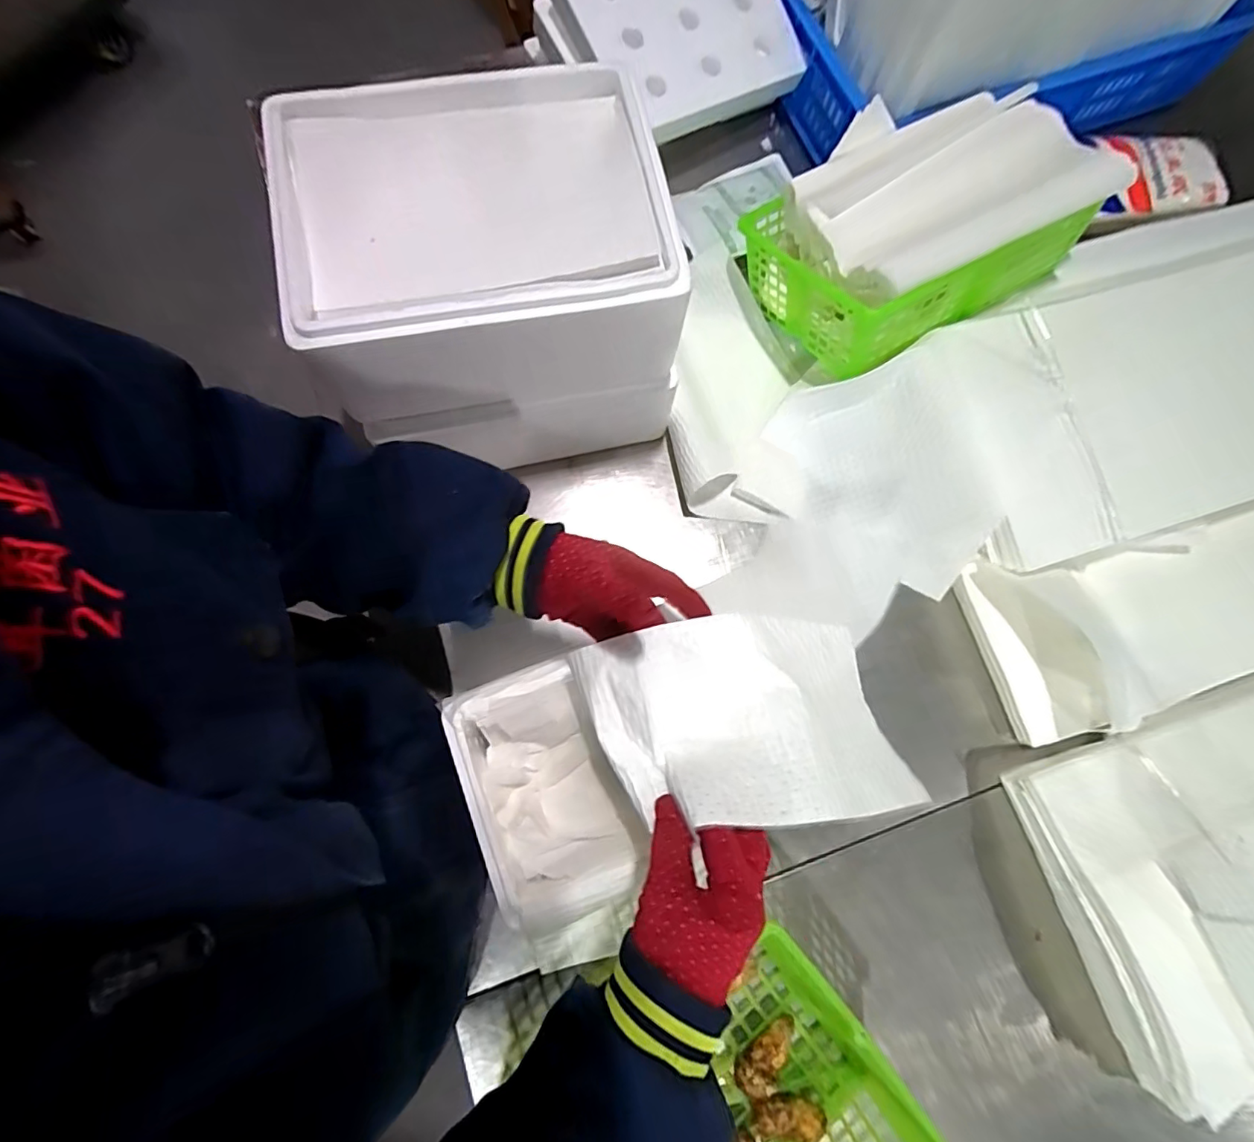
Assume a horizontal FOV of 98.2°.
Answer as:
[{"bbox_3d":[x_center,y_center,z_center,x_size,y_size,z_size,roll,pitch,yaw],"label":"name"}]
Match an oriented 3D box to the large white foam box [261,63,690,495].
[{"bbox_3d":[-0.125,-0.266,0.520,0.309,0.216,0.253,-10,79,-3],"label":"large white foam box"}]

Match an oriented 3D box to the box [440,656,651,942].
[{"bbox_3d":[-0.067,0.176,0.441,0.116,0.042,0.184,-21,80,-5],"label":"box"}]

